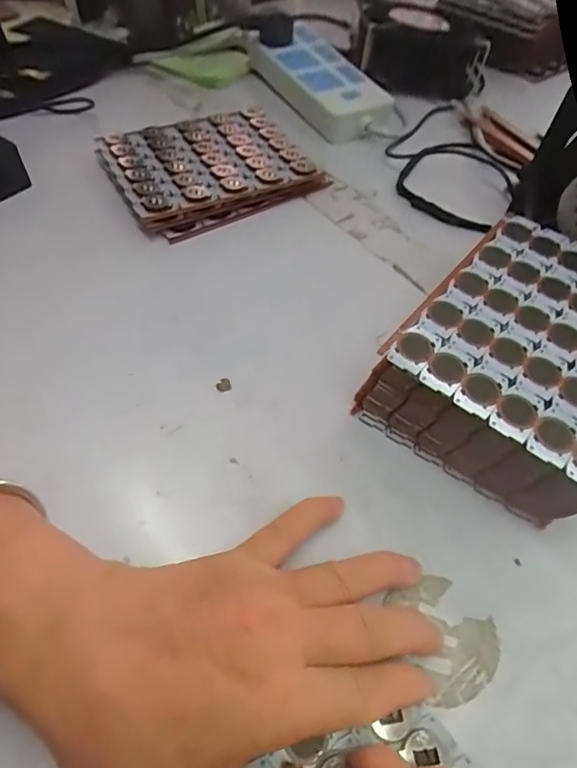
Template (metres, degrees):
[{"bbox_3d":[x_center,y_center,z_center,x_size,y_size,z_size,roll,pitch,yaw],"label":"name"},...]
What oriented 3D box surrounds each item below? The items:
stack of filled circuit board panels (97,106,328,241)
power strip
[{"bbox_3d":[-0.063,-0.176,0.403,0.151,0.022,0.112,-26,61,-20],"label":"stack of filled circuit board panels"},{"bbox_3d":[0.027,-0.291,0.482,0.078,0.033,0.164,-25,61,-19],"label":"power strip"}]

